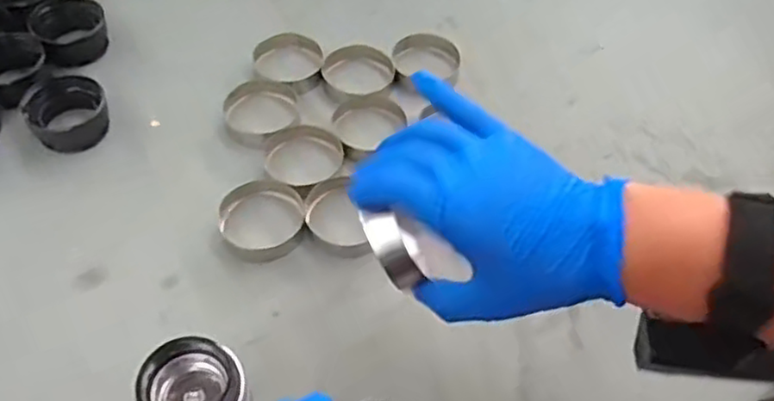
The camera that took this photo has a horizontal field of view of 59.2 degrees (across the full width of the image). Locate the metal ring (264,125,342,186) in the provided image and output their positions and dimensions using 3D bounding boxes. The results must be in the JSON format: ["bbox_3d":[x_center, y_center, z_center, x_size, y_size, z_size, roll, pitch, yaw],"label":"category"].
[{"bbox_3d":[-0.071,-0.039,0.580,0.066,0.017,0.057,-5,53,-9],"label":"metal ring"}]

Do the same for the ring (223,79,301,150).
[{"bbox_3d":[-0.109,-0.076,0.594,0.065,0.016,0.067,2,52,-3],"label":"ring"}]

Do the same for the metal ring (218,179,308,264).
[{"bbox_3d":[-0.096,0.015,0.526,0.065,0.019,0.062,2,52,-3],"label":"metal ring"}]

